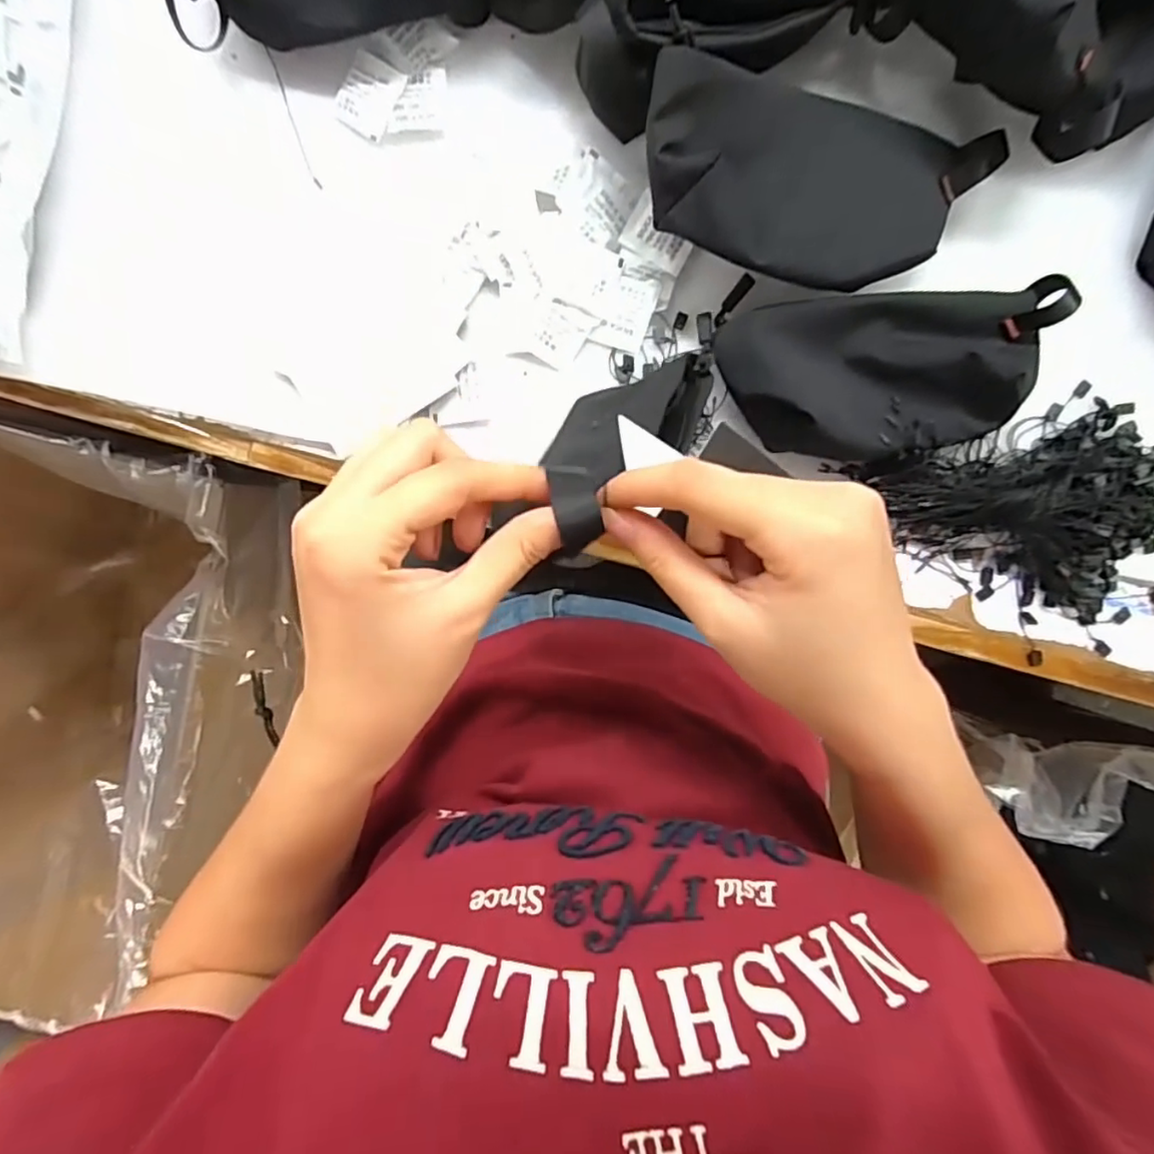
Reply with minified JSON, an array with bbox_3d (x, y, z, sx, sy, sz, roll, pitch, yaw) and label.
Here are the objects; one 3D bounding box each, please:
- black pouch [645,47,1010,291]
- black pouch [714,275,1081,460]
[{"bbox_3d":[0.138,-0.218,0.345,0.198,0.053,0.102,8,96,1],"label":"black pouch"},{"bbox_3d":[0.189,-0.125,0.368,0.200,0.037,0.099,-10,95,3],"label":"black pouch"}]

